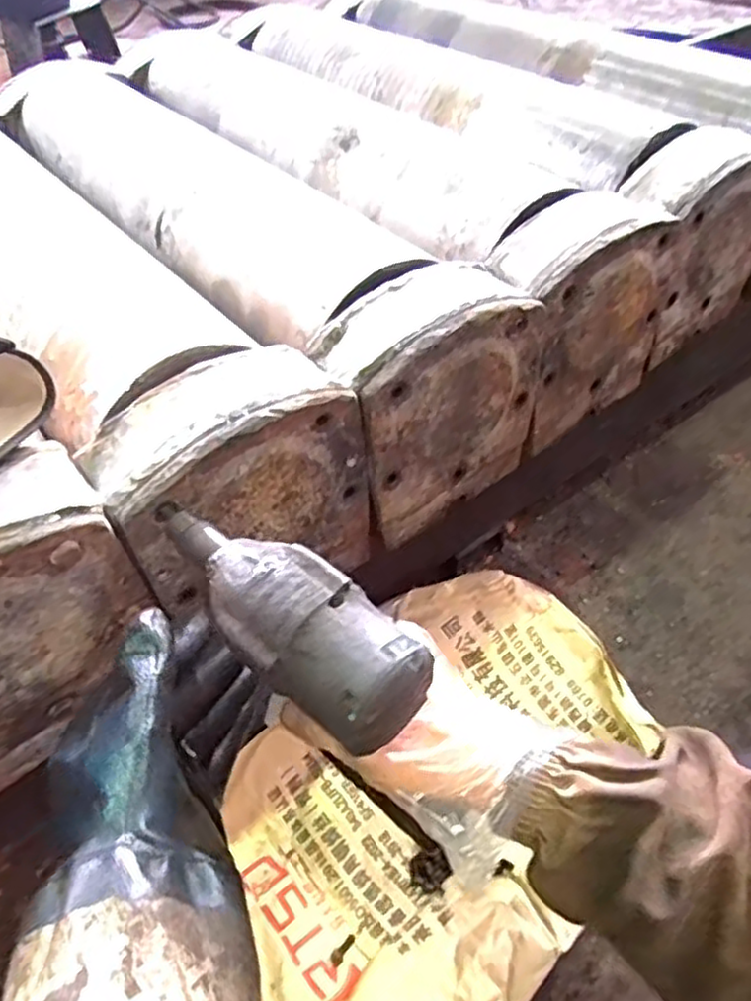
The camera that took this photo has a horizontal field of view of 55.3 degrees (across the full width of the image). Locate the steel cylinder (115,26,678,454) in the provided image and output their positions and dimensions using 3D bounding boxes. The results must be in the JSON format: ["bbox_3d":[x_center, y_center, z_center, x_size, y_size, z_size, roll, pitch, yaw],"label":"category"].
[{"bbox_3d":[-0.025,-0.351,0.767,0.193,0.165,0.717,-30,56,-24],"label":"steel cylinder"}]

